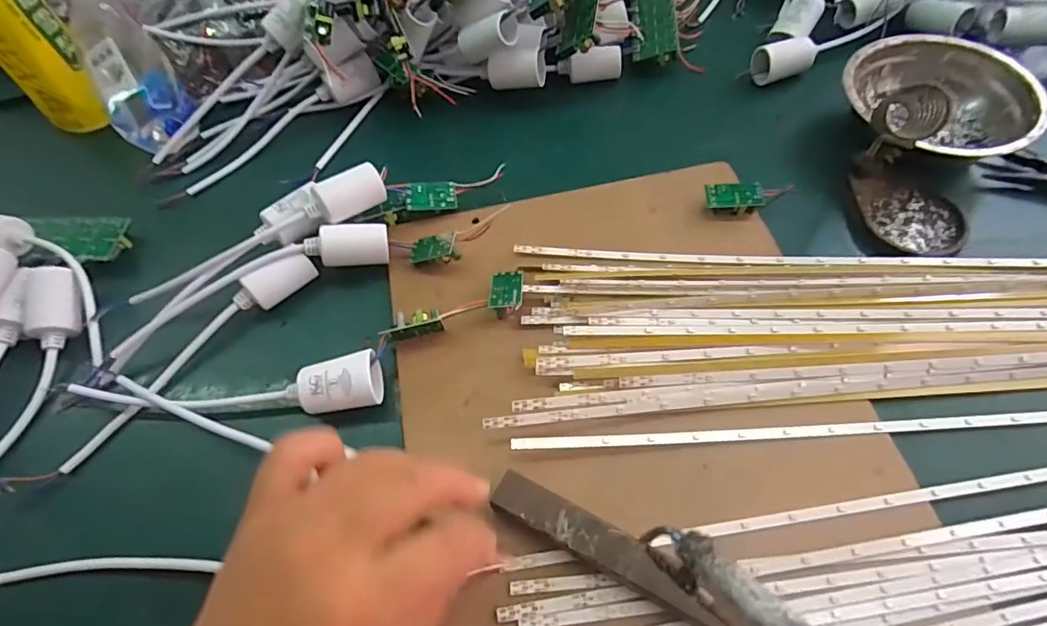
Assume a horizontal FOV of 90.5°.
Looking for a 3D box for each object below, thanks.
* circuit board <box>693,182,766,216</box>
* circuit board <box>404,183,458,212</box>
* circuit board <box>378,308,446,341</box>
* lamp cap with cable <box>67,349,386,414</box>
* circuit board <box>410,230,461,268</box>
[{"bbox_3d":[0.147,-0.081,0.371,0.043,0.015,0.021,2,61,6],"label":"circuit board"},{"bbox_3d":[-0.067,-0.084,0.377,0.036,0.004,0.020,-8,83,-14],"label":"circuit board"},{"bbox_3d":[-0.070,0.007,0.324,0.038,0.014,0.012,-14,59,-19],"label":"circuit board"},{"bbox_3d":[-0.175,0.050,0.307,0.179,0.025,0.032,-7,60,0],"label":"lamp cap with cable"},{"bbox_3d":[-0.061,-0.043,0.353,0.035,0.009,0.019,-4,84,21],"label":"circuit board"}]

